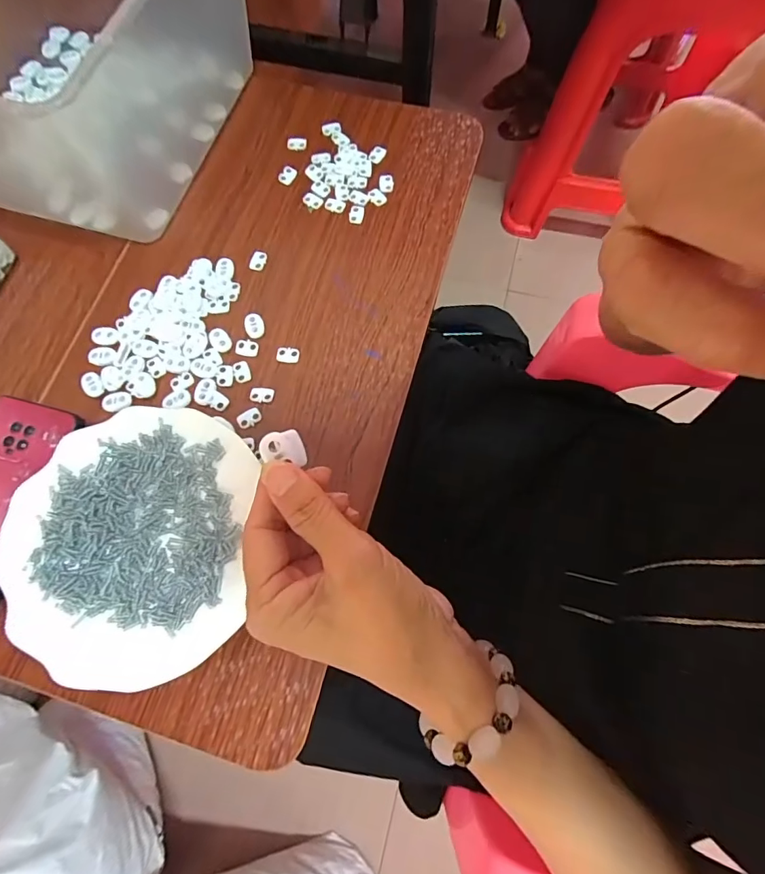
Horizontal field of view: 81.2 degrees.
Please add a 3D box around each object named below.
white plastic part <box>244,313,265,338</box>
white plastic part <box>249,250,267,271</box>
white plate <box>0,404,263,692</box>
[{"bbox_3d":[-0.108,-0.094,0.378,0.016,0.006,0.021,-15,72,-4],"label":"white plastic part"},{"bbox_3d":[-0.112,-0.158,0.400,0.013,0.004,0.018,14,73,5],"label":"white plastic part"},{"bbox_3d":[-0.179,0.070,0.317,0.168,0.031,0.182,0,72,1],"label":"white plate"}]

